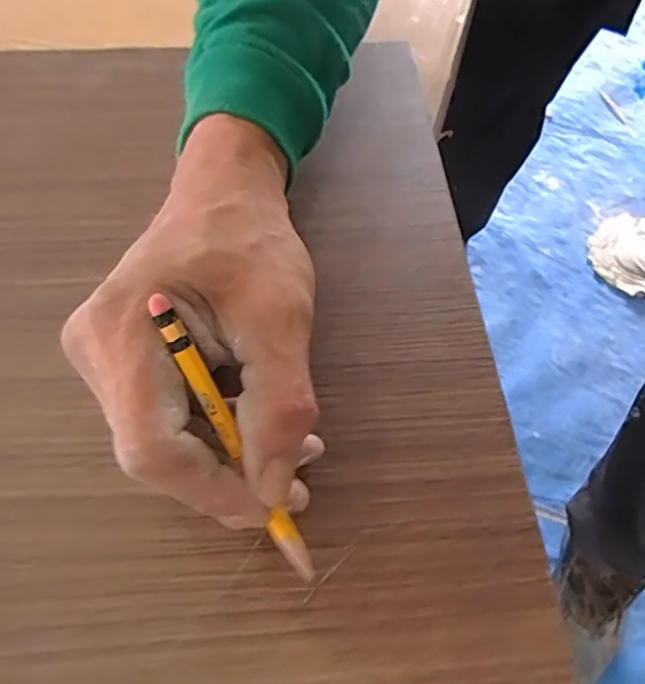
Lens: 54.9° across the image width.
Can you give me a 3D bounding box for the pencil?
[{"bbox_3d":[-0.029,0.039,0.218,0.008,0.006,0.116,-32,111,-20],"label":"pencil"}]

